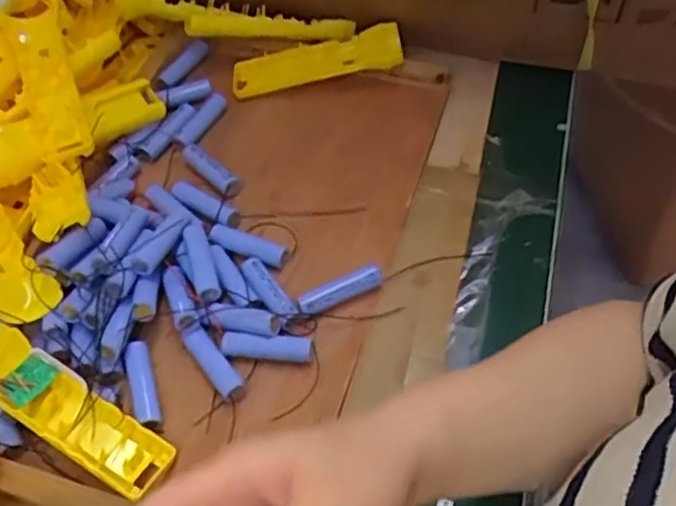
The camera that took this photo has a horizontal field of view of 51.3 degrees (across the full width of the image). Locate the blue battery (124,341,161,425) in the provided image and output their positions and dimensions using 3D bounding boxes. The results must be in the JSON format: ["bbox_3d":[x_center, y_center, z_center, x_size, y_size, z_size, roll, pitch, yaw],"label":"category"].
[{"bbox_3d":[-0.141,0.096,0.508,0.019,0.015,0.064,-17,54,-8],"label":"blue battery"}]

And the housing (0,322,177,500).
[{"bbox_3d":[-0.185,0.107,0.480,0.155,0.020,0.047,33,61,6],"label":"housing"}]

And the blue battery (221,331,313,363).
[{"bbox_3d":[-0.051,0.069,0.515,0.068,0.016,0.016,6,54,9],"label":"blue battery"}]

